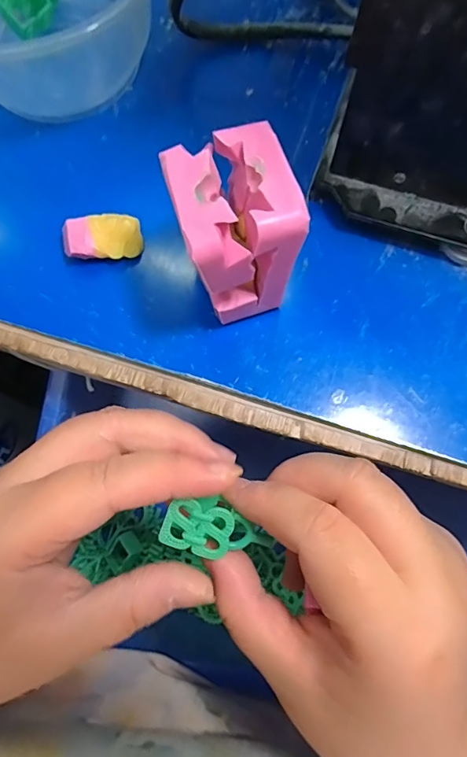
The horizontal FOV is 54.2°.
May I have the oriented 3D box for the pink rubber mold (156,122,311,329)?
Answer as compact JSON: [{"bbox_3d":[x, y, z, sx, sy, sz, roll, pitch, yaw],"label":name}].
[{"bbox_3d":[0.002,-0.053,0.188,0.042,0.074,0.053,-17,76,-3],"label":"pink rubber mold"}]

